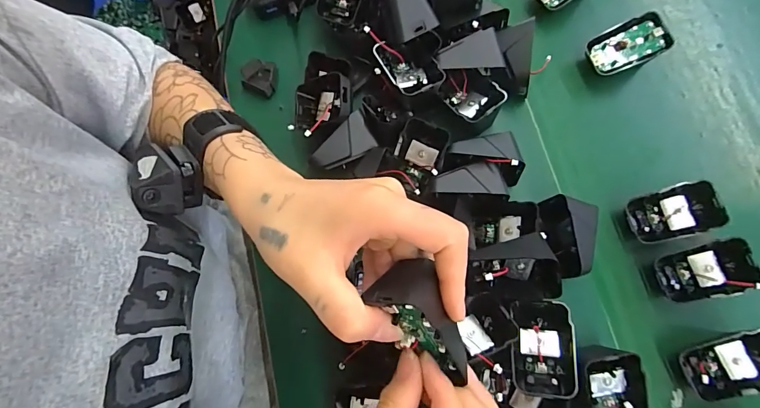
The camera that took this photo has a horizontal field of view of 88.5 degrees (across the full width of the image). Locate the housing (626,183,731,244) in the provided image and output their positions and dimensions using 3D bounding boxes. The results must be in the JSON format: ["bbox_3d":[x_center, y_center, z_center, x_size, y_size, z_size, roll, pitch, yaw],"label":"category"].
[{"bbox_3d":[0.257,0.009,0.350,0.063,0.043,0.043,-13,76,-2],"label":"housing"}]

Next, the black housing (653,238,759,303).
[{"bbox_3d":[0.275,0.060,0.337,0.064,0.046,0.045,-15,76,-2],"label":"black housing"}]

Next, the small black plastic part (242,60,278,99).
[{"bbox_3d":[-0.126,-0.132,0.412,0.038,0.011,0.036,9,76,4],"label":"small black plastic part"}]

